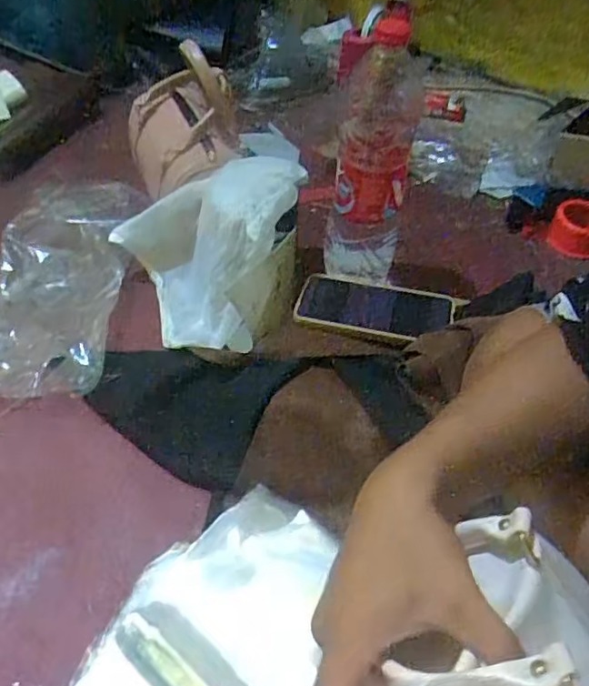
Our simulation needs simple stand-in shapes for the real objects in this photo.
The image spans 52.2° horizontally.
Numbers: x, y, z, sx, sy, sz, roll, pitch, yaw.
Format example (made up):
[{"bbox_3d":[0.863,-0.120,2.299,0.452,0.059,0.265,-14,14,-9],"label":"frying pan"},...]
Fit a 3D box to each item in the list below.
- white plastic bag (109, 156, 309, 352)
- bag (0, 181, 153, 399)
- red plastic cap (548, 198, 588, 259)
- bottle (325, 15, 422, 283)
[{"bbox_3d":[-0.084,-0.094,0.662,0.216,0.142,0.196,-9,51,-10],"label":"white plastic bag"},{"bbox_3d":[-0.288,-0.087,0.732,0.174,0.039,0.371,1,50,-1],"label":"bag"},{"bbox_3d":[0.386,-0.153,0.810,0.075,0.049,0.070,1,50,-1],"label":"red plastic cap"},{"bbox_3d":[0.083,-0.183,0.666,0.083,0.288,0.080,5,50,2],"label":"bottle"}]

